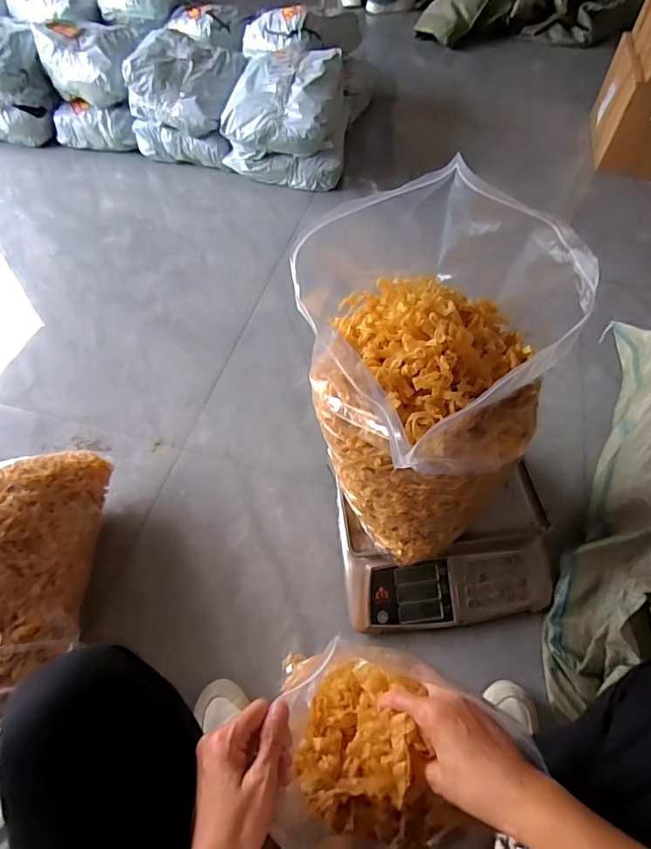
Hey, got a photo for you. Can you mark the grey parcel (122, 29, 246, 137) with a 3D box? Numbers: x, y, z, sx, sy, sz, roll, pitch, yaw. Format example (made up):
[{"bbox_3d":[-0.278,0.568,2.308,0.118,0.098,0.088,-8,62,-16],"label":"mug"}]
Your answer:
[{"bbox_3d":[-0.405,-1.039,1.479,0.289,0.157,0.298,11,56,6],"label":"grey parcel"}]

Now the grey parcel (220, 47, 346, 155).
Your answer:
[{"bbox_3d":[-0.111,-0.943,1.445,0.313,0.162,0.330,11,56,6],"label":"grey parcel"}]

